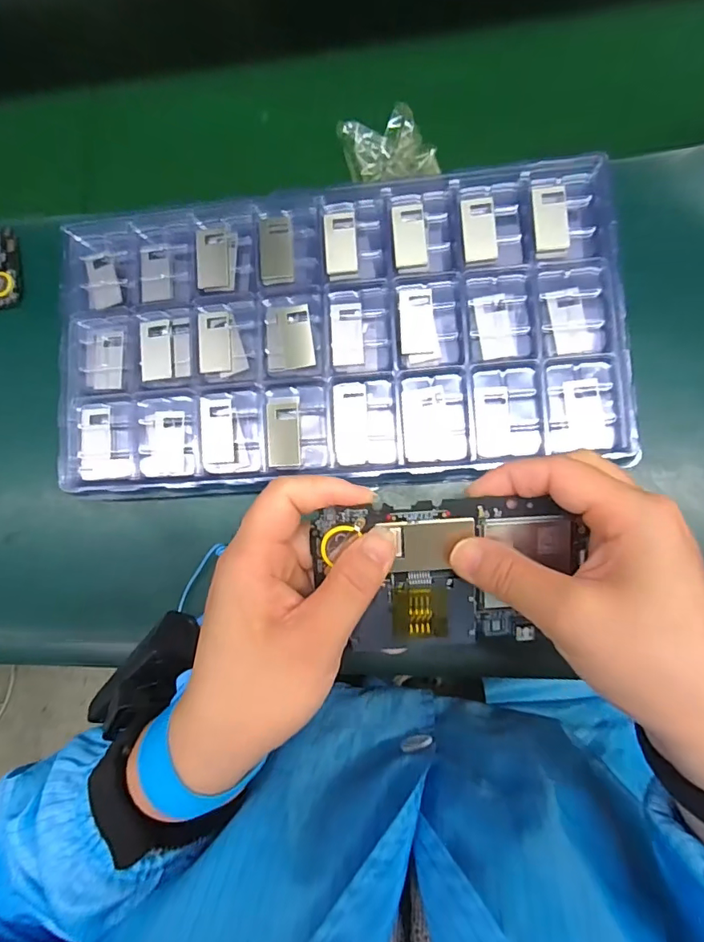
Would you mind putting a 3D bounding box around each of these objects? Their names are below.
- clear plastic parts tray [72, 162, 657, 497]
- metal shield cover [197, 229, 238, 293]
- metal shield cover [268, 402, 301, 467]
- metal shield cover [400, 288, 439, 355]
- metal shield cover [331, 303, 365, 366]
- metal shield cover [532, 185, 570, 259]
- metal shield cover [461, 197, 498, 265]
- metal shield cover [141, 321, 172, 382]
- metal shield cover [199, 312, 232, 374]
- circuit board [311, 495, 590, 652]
[{"bbox_3d":[-0.015,-0.096,0.333,0.381,0.030,0.200,-3,89,8],"label":"clear plastic parts tray"},{"bbox_3d":[-0.098,-0.152,0.350,0.027,0.005,0.045,1,82,7],"label":"metal shield cover"},{"bbox_3d":[-0.047,-0.025,0.336,0.022,0.004,0.044,0,89,-17],"label":"metal shield cover"},{"bbox_3d":[0.045,-0.102,0.331,0.024,0.005,0.044,-4,81,7],"label":"metal shield cover"},{"bbox_3d":[-0.003,-0.095,0.339,0.021,0.004,0.043,-4,81,7],"label":"metal shield cover"},{"bbox_3d":[0.133,-0.167,0.321,0.024,0.004,0.046,-3,82,7],"label":"metal shield cover"},{"bbox_3d":[0.086,-0.163,0.328,0.022,0.004,0.044,-3,82,7],"label":"metal shield cover"},{"bbox_3d":[-0.142,-0.087,0.350,0.022,0.004,0.043,-4,81,7],"label":"metal shield cover"},{"bbox_3d":[-0.097,-0.091,0.344,0.022,0.006,0.044,-2,82,7],"label":"metal shield cover"},{"bbox_3d":[0.043,0.047,0.218,0.117,0.008,0.067,-1,95,-2],"label":"circuit board"}]

